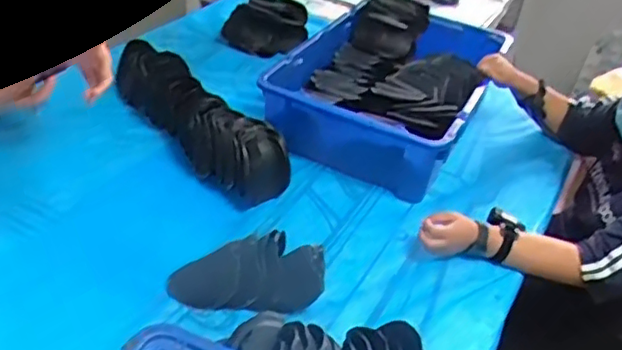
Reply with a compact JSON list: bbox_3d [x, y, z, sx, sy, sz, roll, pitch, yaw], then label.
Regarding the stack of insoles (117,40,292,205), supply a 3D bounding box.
[{"bbox_3d":[-0.275,-0.153,1.464,0.131,0.141,0.601,-20,43,-33],"label":"stack of insoles"}]

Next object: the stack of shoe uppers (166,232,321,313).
[{"bbox_3d":[-0.109,0.181,1.064,0.254,0.141,0.072,1,35,-8],"label":"stack of shoe uppers"}]

